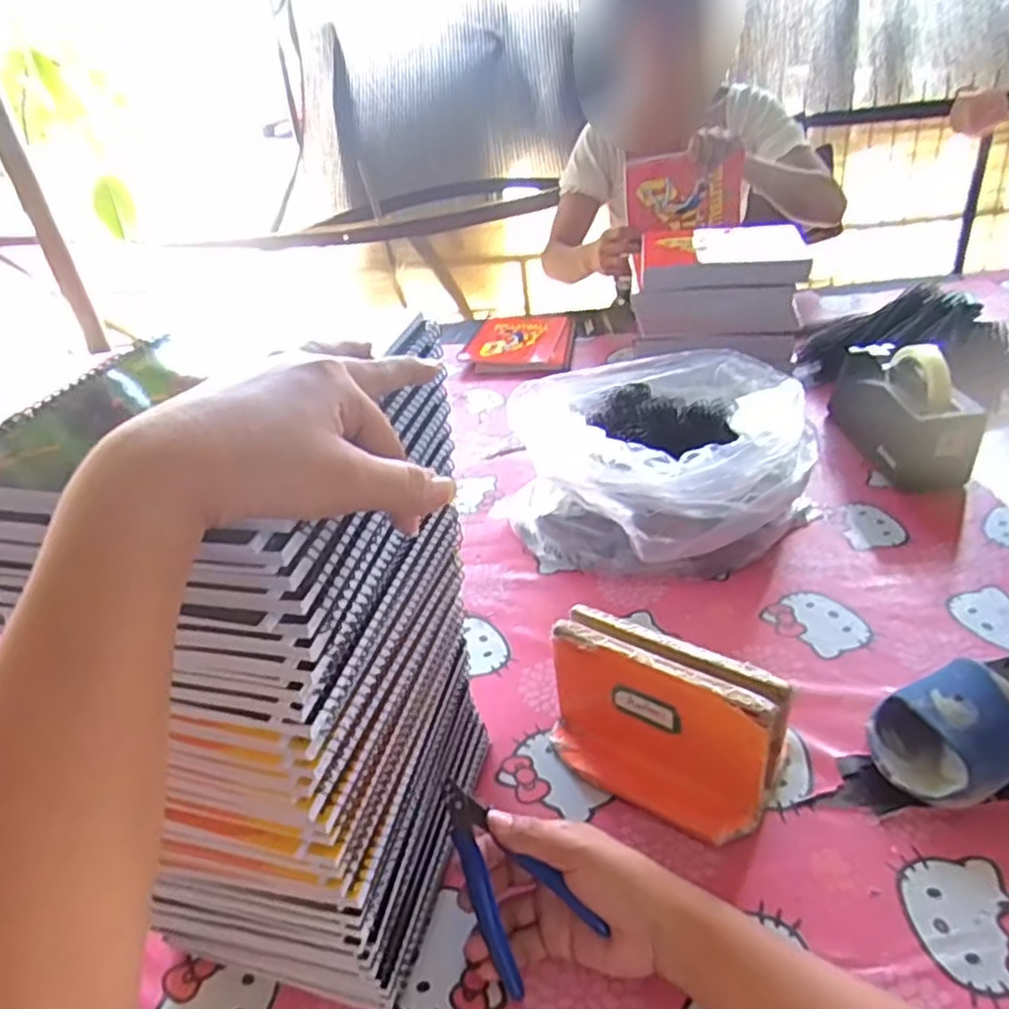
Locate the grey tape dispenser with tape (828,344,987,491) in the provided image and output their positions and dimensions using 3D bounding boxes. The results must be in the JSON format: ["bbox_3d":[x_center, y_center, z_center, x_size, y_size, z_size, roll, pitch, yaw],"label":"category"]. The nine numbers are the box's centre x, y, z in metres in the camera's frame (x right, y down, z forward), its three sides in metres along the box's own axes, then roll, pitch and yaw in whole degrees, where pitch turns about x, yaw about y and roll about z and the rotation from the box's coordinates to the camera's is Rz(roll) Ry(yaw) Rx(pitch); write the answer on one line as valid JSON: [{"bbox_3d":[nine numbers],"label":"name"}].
[{"bbox_3d":[0.452,-0.111,0.821,0.070,0.125,0.217,-7,33,-2],"label":"grey tape dispenser with tape"}]

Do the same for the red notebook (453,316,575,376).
[{"bbox_3d":[0.026,-0.280,1.226,0.182,0.030,0.219,0,33,9],"label":"red notebook"}]

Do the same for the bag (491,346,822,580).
[{"bbox_3d":[0.166,-0.042,0.739,0.290,0.152,0.274,-18,35,-18],"label":"bag"}]

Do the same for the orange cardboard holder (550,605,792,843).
[{"bbox_3d":[0.107,0.150,0.497,0.158,0.108,0.069,16,39,30],"label":"orange cardboard holder"}]

